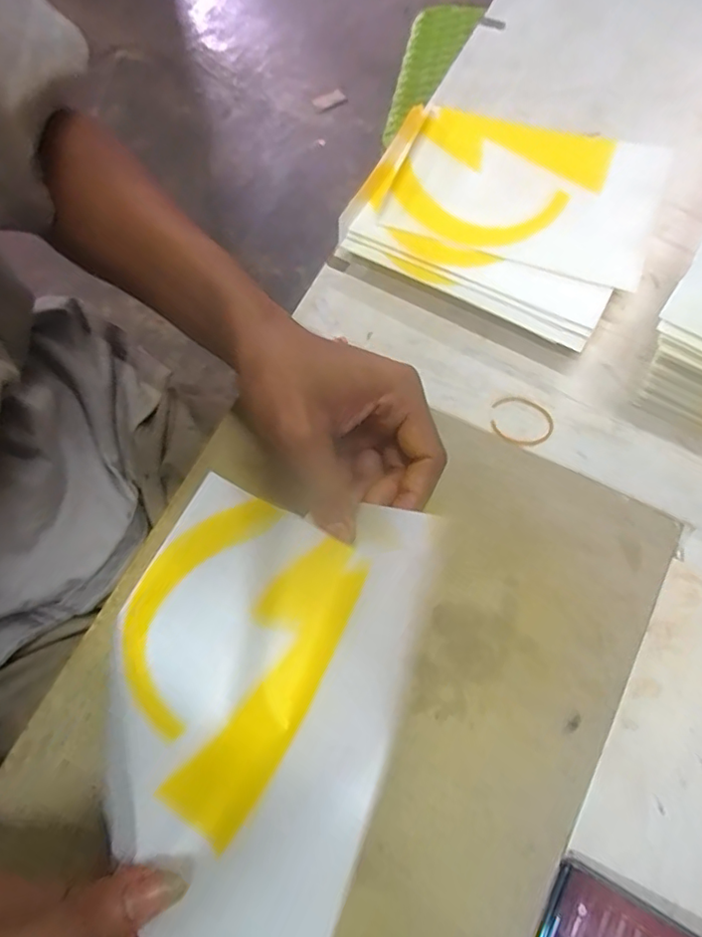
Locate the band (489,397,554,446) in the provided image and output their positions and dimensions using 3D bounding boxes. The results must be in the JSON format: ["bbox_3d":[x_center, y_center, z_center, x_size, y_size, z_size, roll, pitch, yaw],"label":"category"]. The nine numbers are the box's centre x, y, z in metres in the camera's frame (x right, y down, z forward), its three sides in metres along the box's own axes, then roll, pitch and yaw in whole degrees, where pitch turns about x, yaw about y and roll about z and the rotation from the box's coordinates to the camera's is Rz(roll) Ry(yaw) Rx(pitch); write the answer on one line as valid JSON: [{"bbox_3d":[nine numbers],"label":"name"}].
[{"bbox_3d":[0.109,-0.031,0.359,0.039,0.004,0.032,34,76,13],"label":"band"}]

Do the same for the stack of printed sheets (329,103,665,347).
[{"bbox_3d":[0.104,-0.175,0.392,0.186,0.039,0.154,26,74,11],"label":"stack of printed sheets"}]

